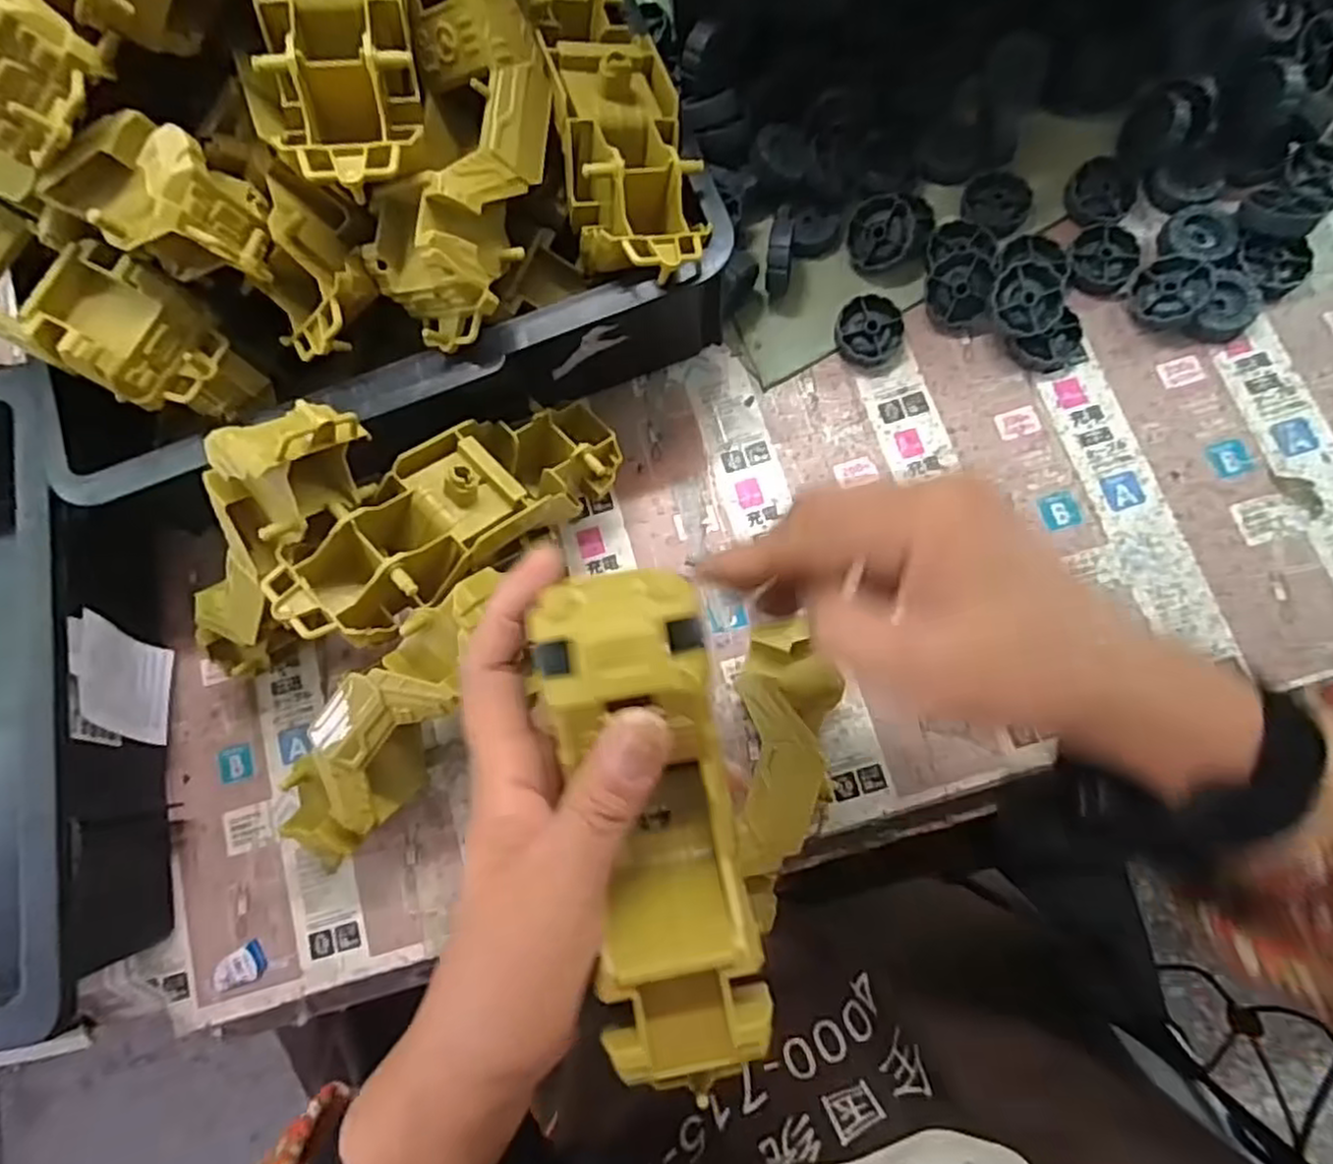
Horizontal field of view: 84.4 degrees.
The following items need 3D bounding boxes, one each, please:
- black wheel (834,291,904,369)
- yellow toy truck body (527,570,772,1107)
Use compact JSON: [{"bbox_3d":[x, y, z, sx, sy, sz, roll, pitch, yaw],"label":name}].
[{"bbox_3d":[0.119,-0.146,0.429,0.038,0.013,0.038,-1,79,5],"label":"black wheel"},{"bbox_3d":[-0.003,0.077,0.246,0.055,0.043,0.160,-11,89,3],"label":"yellow toy truck body"}]

